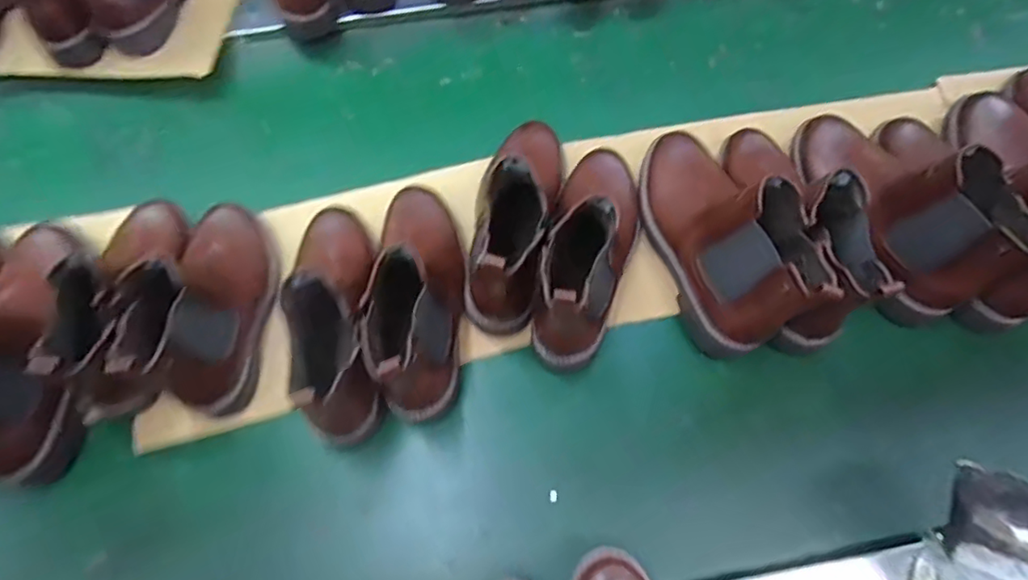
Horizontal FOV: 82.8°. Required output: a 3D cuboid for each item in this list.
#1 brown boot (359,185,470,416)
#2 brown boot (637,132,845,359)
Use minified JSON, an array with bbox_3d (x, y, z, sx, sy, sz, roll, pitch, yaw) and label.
[{"bbox_3d":[-0.086,-0.012,0.589,0.109,0.166,0.255,-5,67,-3],"label":"brown boot"},{"bbox_3d":[0.208,-0.071,0.605,0.087,0.168,0.261,-15,68,-7],"label":"brown boot"}]

